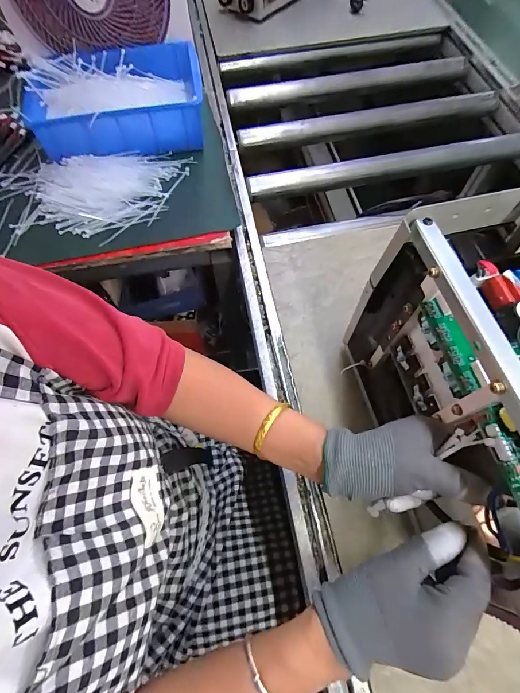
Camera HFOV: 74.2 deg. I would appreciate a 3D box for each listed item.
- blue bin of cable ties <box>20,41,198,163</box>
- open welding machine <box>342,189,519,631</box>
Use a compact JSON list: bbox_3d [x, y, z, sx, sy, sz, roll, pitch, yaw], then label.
[{"bbox_3d":[-0.256,-0.452,0.631,0.292,0.087,0.208,-11,66,-3],"label":"blue bin of cable ties"},{"bbox_3d":[0.213,0.050,0.318,0.141,0.211,0.286,-13,64,-4],"label":"open welding machine"}]

